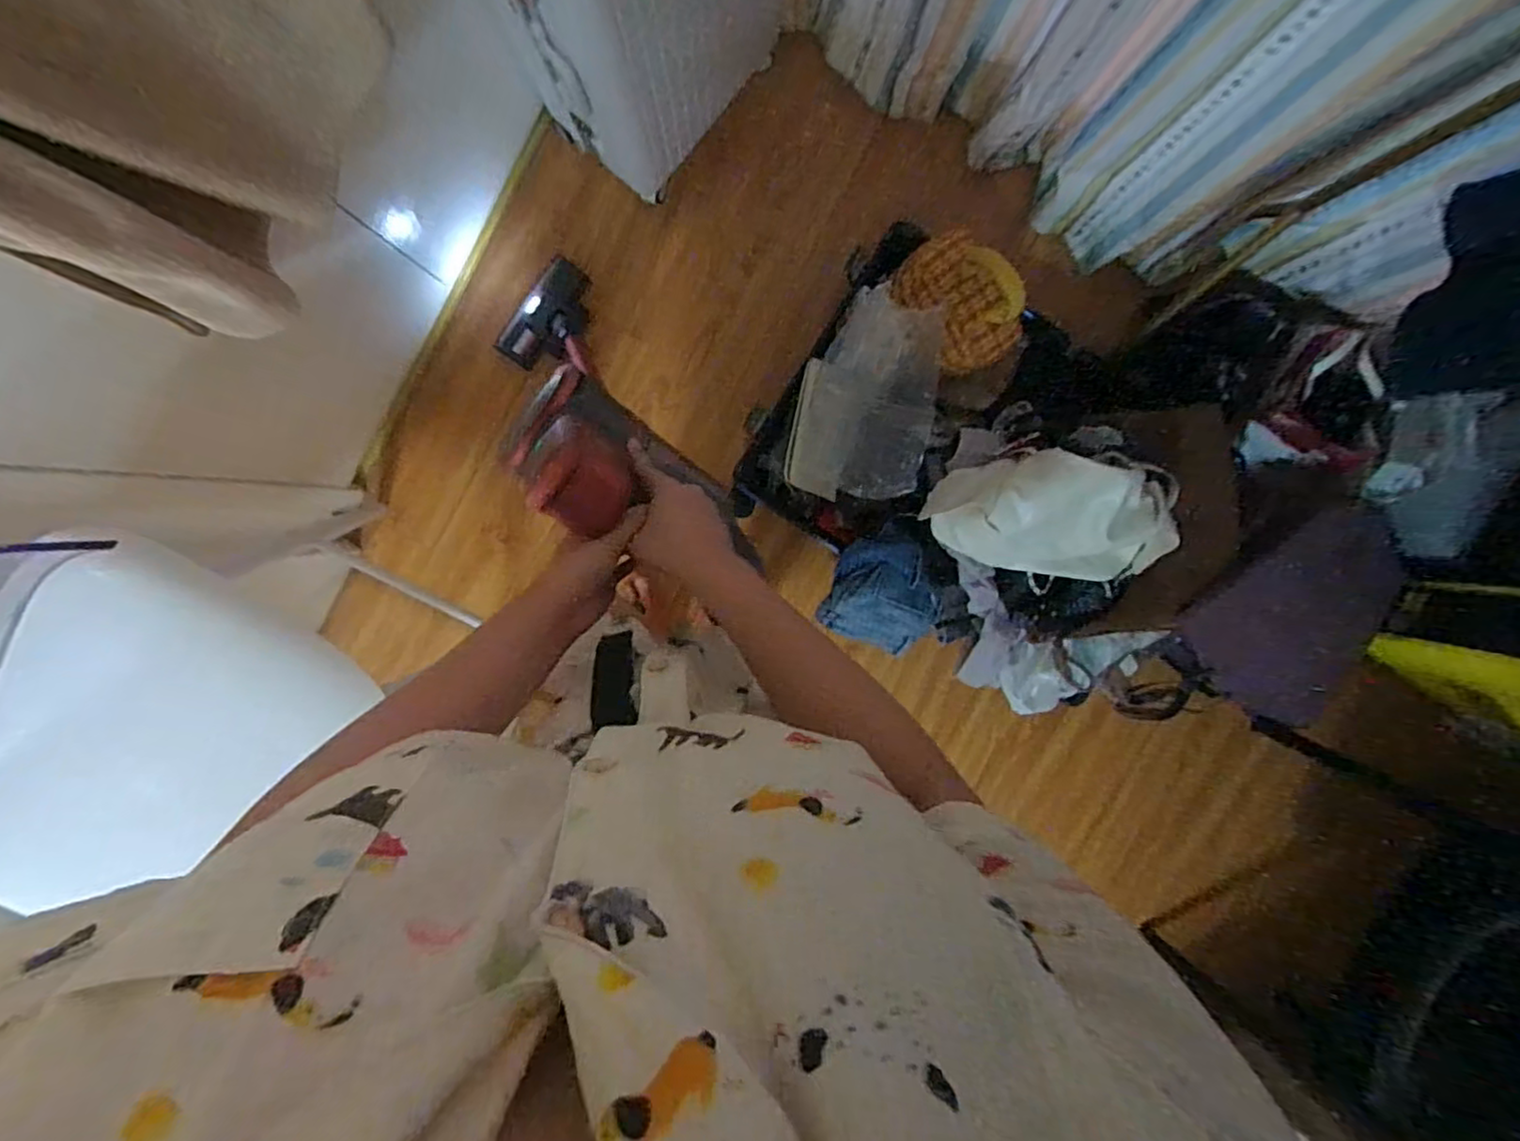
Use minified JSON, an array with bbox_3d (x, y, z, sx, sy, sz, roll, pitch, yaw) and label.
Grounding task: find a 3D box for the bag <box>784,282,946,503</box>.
[{"bbox_3d":[0.182,-0.297,1.149,0.248,0.042,0.362,16,106,25],"label":"bag"}]

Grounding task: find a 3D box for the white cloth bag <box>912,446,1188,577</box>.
[{"bbox_3d":[0.448,-0.079,1.006,0.343,0.150,0.198,19,99,-3],"label":"white cloth bag"}]

